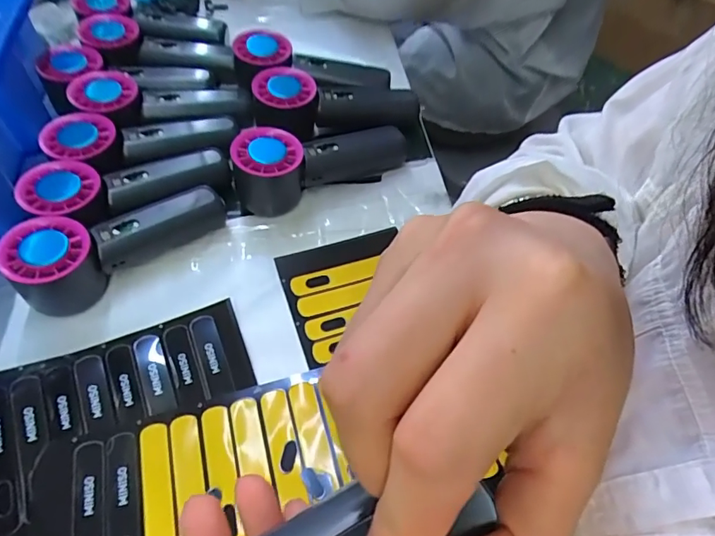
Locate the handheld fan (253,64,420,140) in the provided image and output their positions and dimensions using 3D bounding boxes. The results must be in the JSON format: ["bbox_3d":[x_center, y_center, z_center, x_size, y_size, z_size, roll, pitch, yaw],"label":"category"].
[{"bbox_3d":[-0.021,-0.155,0.475,0.169,0.060,0.050,-5,55,-25],"label":"handheld fan"}]

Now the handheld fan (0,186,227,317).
[{"bbox_3d":[-0.178,-0.023,0.366,0.156,0.057,0.050,-31,61,-17],"label":"handheld fan"}]

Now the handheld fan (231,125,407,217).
[{"bbox_3d":[-0.030,-0.098,0.423,0.158,0.058,0.051,-23,59,-13],"label":"handheld fan"}]

